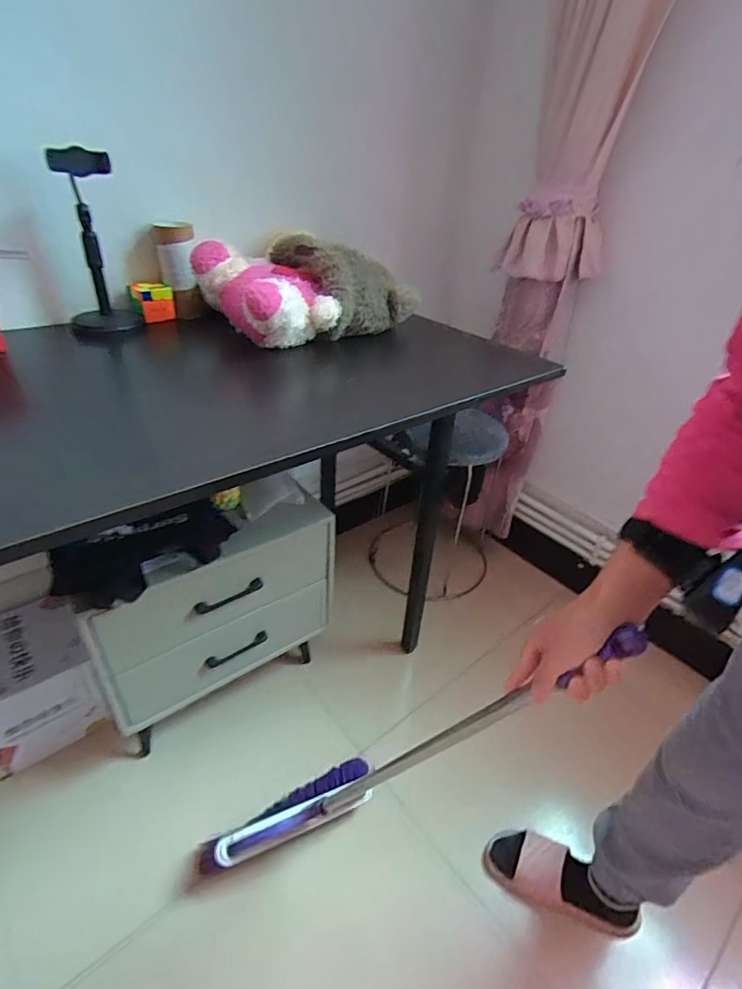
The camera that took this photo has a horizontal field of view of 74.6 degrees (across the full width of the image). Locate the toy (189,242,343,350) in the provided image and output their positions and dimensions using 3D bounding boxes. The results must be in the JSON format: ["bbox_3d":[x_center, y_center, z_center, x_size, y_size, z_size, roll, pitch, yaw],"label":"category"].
[{"bbox_3d":[-0.169,-0.329,0.809,0.144,0.122,0.220,-26,45,-37],"label":"toy"}]

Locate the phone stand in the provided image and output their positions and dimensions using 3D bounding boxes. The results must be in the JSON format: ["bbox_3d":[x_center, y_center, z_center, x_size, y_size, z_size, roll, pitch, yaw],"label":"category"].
[{"bbox_3d":[-0.439,-0.385,0.765,0.101,0.259,0.119,-11,37,-21],"label":"phone stand"}]

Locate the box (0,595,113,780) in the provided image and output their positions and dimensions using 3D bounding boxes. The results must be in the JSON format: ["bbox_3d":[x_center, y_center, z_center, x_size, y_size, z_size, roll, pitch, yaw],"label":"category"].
[{"bbox_3d":[-0.687,0.375,0.977,0.231,0.199,0.227,-19,40,-30],"label":"box"}]

